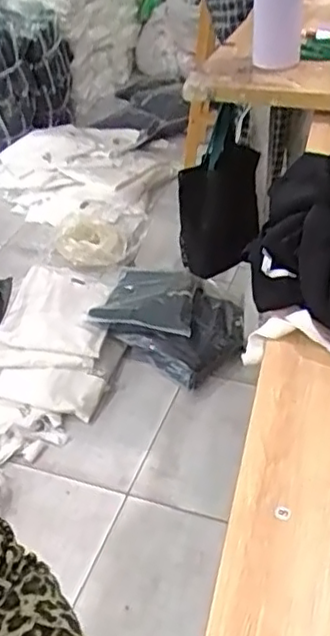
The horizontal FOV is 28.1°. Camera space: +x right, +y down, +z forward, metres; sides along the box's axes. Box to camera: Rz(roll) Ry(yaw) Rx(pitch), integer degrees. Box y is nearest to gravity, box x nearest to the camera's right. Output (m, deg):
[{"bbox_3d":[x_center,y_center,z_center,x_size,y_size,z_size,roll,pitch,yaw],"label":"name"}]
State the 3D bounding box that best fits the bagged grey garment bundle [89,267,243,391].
[{"bbox_3d":[0.001,0.008,1.760,0.405,0.131,0.285,20,45,31],"label":"bagged grey garment bundle"}]

